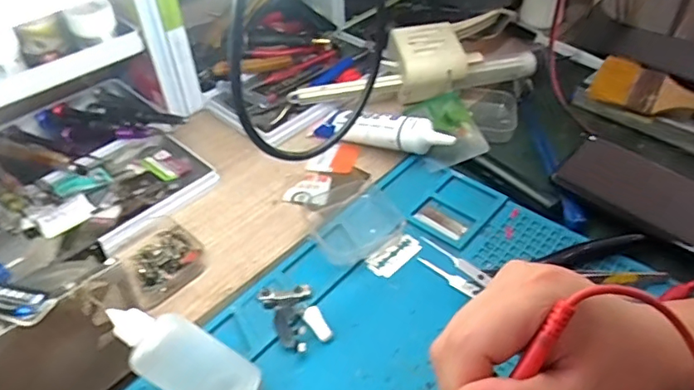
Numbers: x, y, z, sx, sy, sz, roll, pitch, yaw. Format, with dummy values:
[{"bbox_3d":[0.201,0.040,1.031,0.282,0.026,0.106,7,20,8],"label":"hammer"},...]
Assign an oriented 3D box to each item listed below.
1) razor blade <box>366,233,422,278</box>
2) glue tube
[{"bbox_3d":[0.034,0.043,0.382,0.041,0.006,0.022,-35,52,-25],"label":"razor blade"},{"bbox_3d":[0.028,-0.057,0.467,0.135,0.024,0.033,12,43,32],"label":"glue tube"}]

